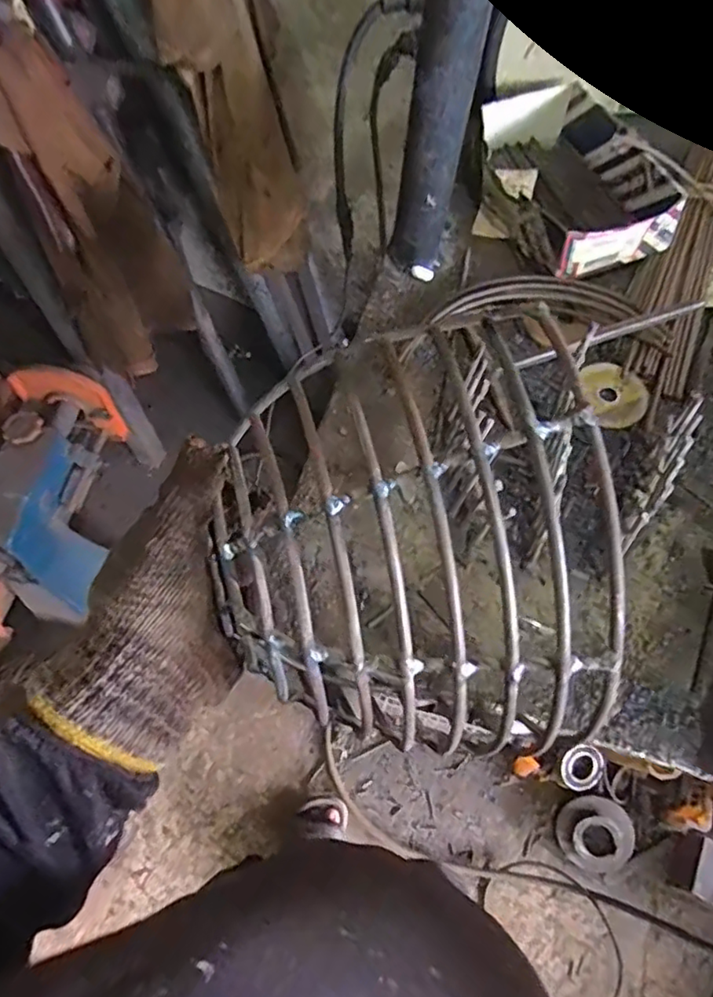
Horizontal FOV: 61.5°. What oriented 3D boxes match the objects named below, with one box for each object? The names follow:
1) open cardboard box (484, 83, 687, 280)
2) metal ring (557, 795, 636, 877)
[{"bbox_3d":[0.227,-0.344,0.643,0.133,0.066,0.234,-16,65,-7],"label":"open cardboard box"},{"bbox_3d":[0.459,0.645,1.151,0.135,0.039,0.127,0,64,1],"label":"metal ring"}]

